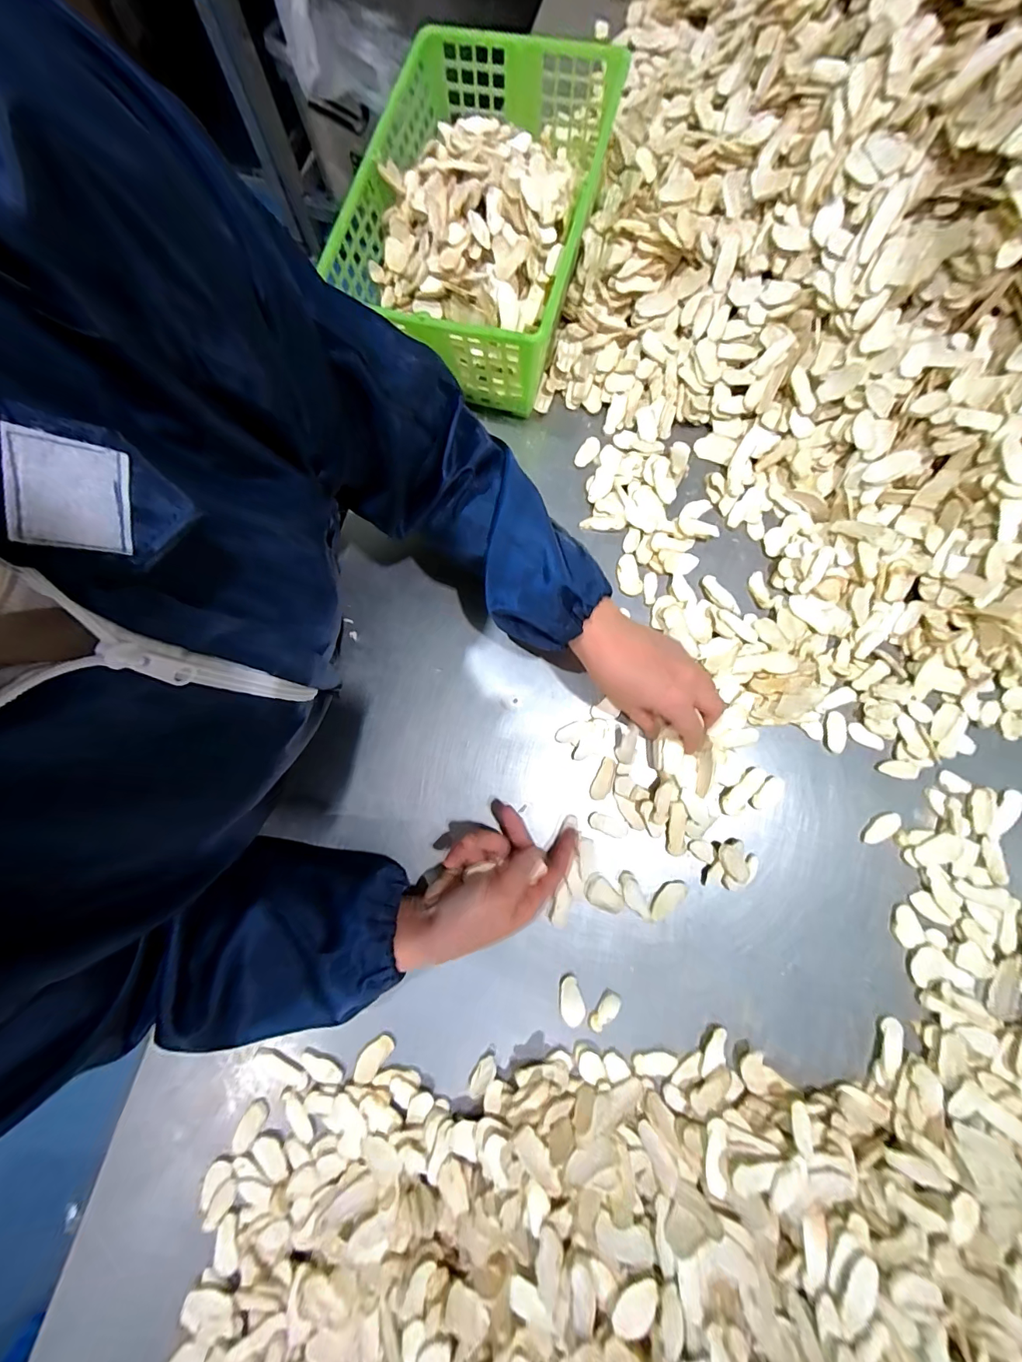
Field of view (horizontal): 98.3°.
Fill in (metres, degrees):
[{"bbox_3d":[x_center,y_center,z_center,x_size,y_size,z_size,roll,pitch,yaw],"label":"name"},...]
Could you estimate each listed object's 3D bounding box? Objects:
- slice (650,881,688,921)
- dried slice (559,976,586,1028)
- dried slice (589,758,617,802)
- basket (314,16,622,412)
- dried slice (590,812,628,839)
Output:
[{"bbox_3d":[0.140,0.196,0.393,0.041,0.004,0.020,-40,83,-8],"label":"slice"},{"bbox_3d":[0.053,0.277,0.382,0.021,0.005,0.037,-4,80,-2],"label":"dried slice"},{"bbox_3d":[0.086,0.091,0.407,0.016,0.004,0.039,25,80,3],"label":"dried slice"},{"bbox_3d":[-0.031,-0.470,0.449,0.211,0.117,0.329,12,80,1],"label":"basket"},{"bbox_3d":[0.089,0.131,0.400,0.034,0.004,0.016,18,80,2],"label":"dried slice"}]

